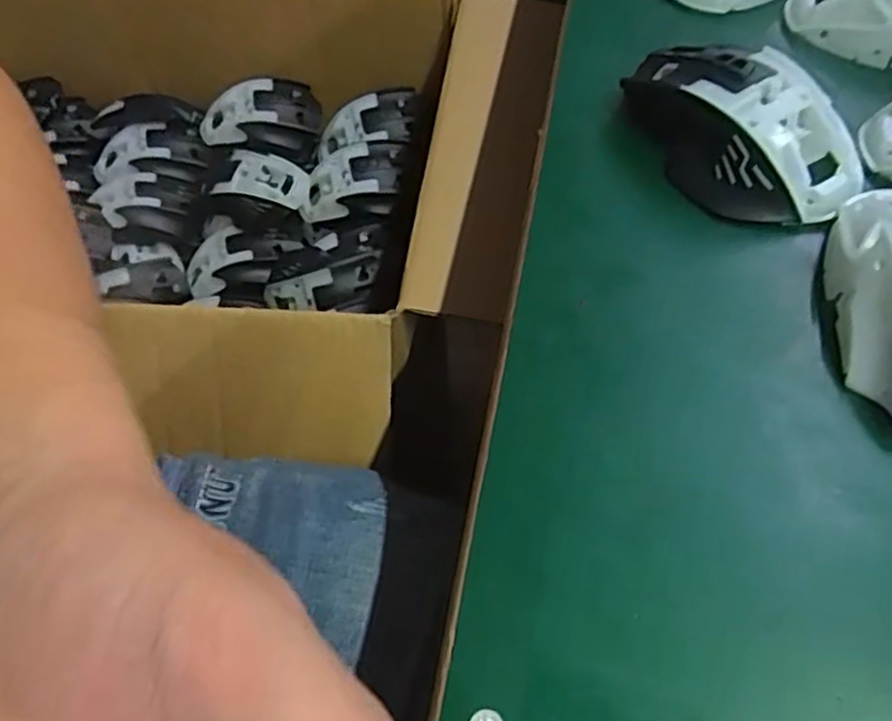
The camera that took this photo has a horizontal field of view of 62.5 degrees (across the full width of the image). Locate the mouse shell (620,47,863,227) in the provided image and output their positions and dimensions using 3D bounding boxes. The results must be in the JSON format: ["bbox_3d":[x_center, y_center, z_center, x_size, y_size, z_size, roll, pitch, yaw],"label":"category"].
[{"bbox_3d":[0.126,-0.104,0.321,0.112,0.037,0.067,36,66,23],"label":"mouse shell"}]

